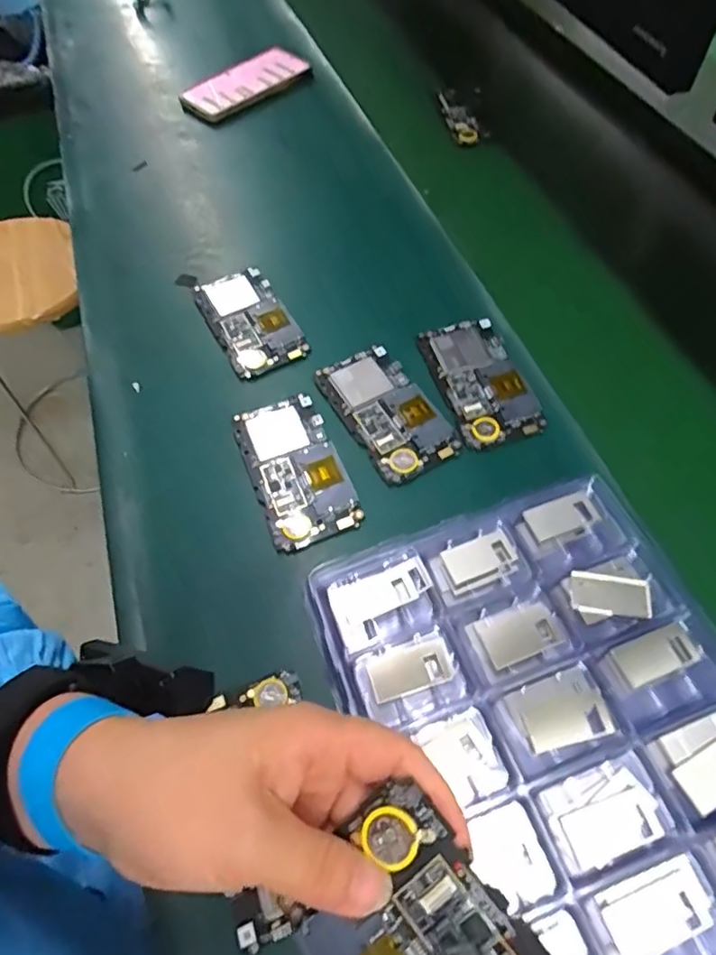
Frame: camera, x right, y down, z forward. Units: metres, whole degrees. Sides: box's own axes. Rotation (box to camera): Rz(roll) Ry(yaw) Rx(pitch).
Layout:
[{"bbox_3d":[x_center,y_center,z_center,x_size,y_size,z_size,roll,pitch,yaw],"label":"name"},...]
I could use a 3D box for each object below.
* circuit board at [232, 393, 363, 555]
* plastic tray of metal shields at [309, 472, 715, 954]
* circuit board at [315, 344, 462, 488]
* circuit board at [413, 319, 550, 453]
[{"bbox_3d":[-0.047,-0.007,0.437,0.066,0.006,0.125,-19,60,-11],"label":"circuit board"},{"bbox_3d":[0.132,0.181,0.276,0.198,0.024,0.385,-19,61,-8],"label":"plastic tray of metal shields"},{"bbox_3d":[0.022,-0.052,0.460,0.066,0.007,0.124,-27,62,-15],"label":"circuit board"},{"bbox_3d":[0.098,-0.079,0.472,0.067,0.008,0.123,-15,59,-8],"label":"circuit board"}]

